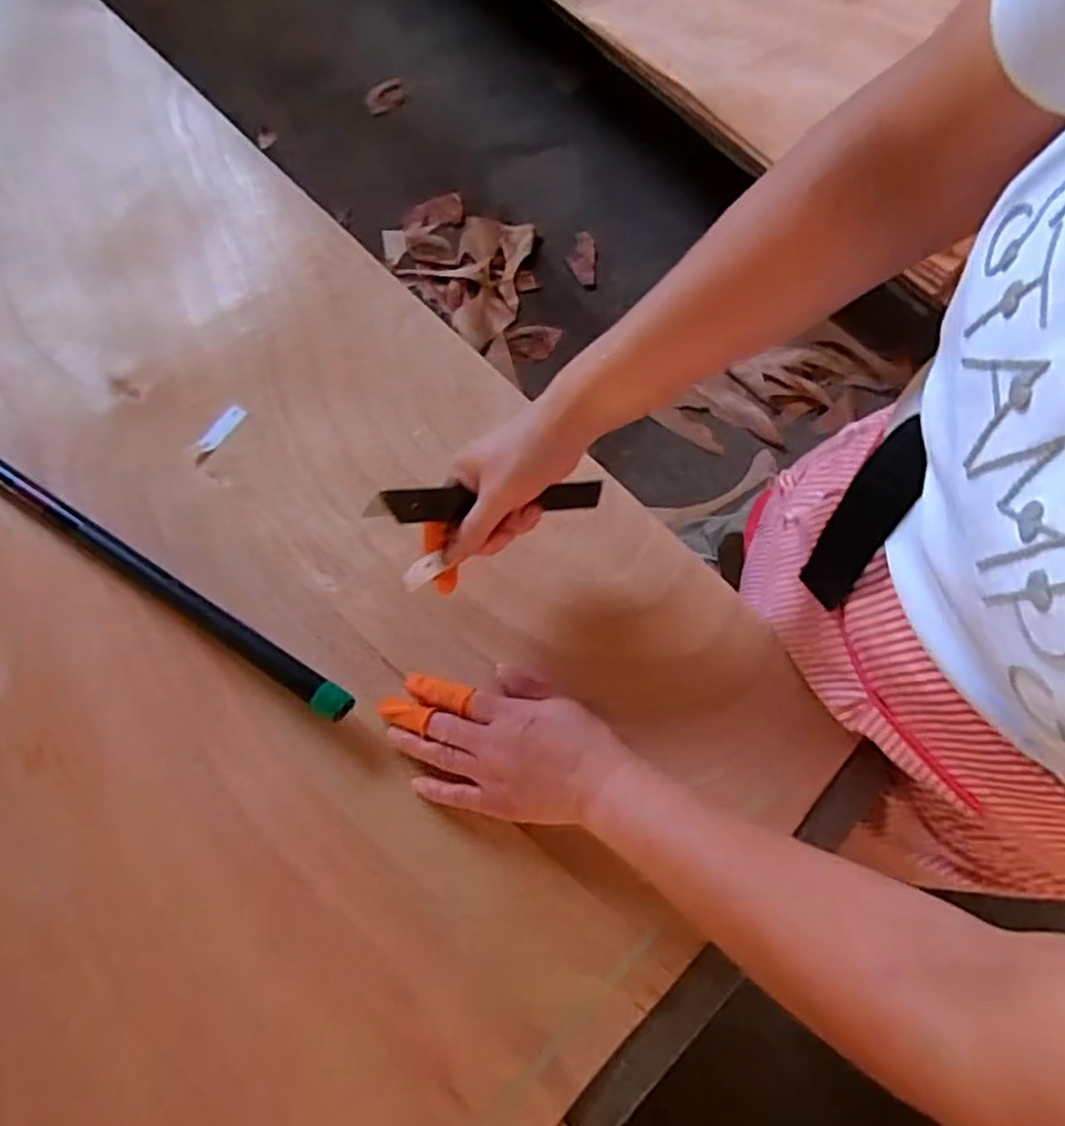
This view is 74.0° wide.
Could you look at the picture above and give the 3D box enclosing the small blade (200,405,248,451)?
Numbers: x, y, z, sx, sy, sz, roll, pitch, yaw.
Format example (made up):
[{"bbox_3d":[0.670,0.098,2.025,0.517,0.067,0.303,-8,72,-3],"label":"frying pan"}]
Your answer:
[{"bbox_3d":[-0.245,-0.106,0.557,0.014,0.004,0.045,33,70,-2],"label":"small blade"}]

